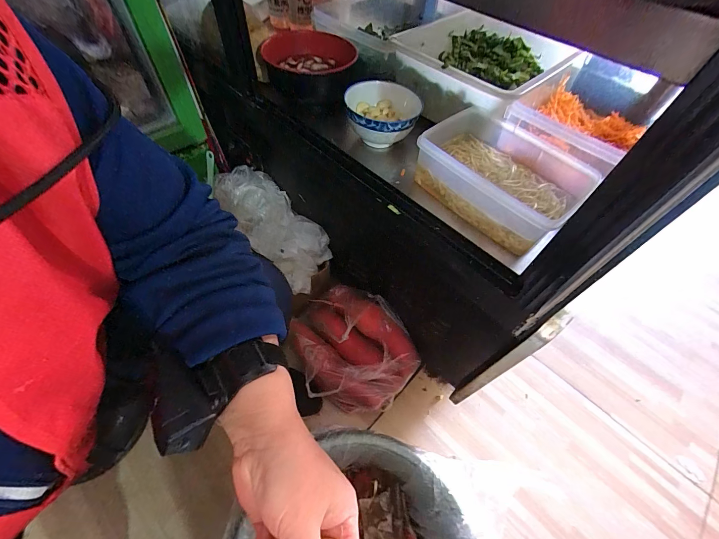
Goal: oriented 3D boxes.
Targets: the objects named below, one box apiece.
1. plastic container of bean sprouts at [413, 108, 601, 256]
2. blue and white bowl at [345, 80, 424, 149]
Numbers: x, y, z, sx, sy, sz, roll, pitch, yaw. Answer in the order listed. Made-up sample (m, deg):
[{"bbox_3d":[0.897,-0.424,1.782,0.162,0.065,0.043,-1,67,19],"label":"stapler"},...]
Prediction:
[{"bbox_3d":[0.207,-0.142,0.466,0.213,0.082,0.163,40,62,21],"label":"plastic container of bean sprouts"},{"bbox_3d":[0.038,-0.256,0.531,0.120,0.066,0.125,8,55,1],"label":"blue and white bowl"}]

